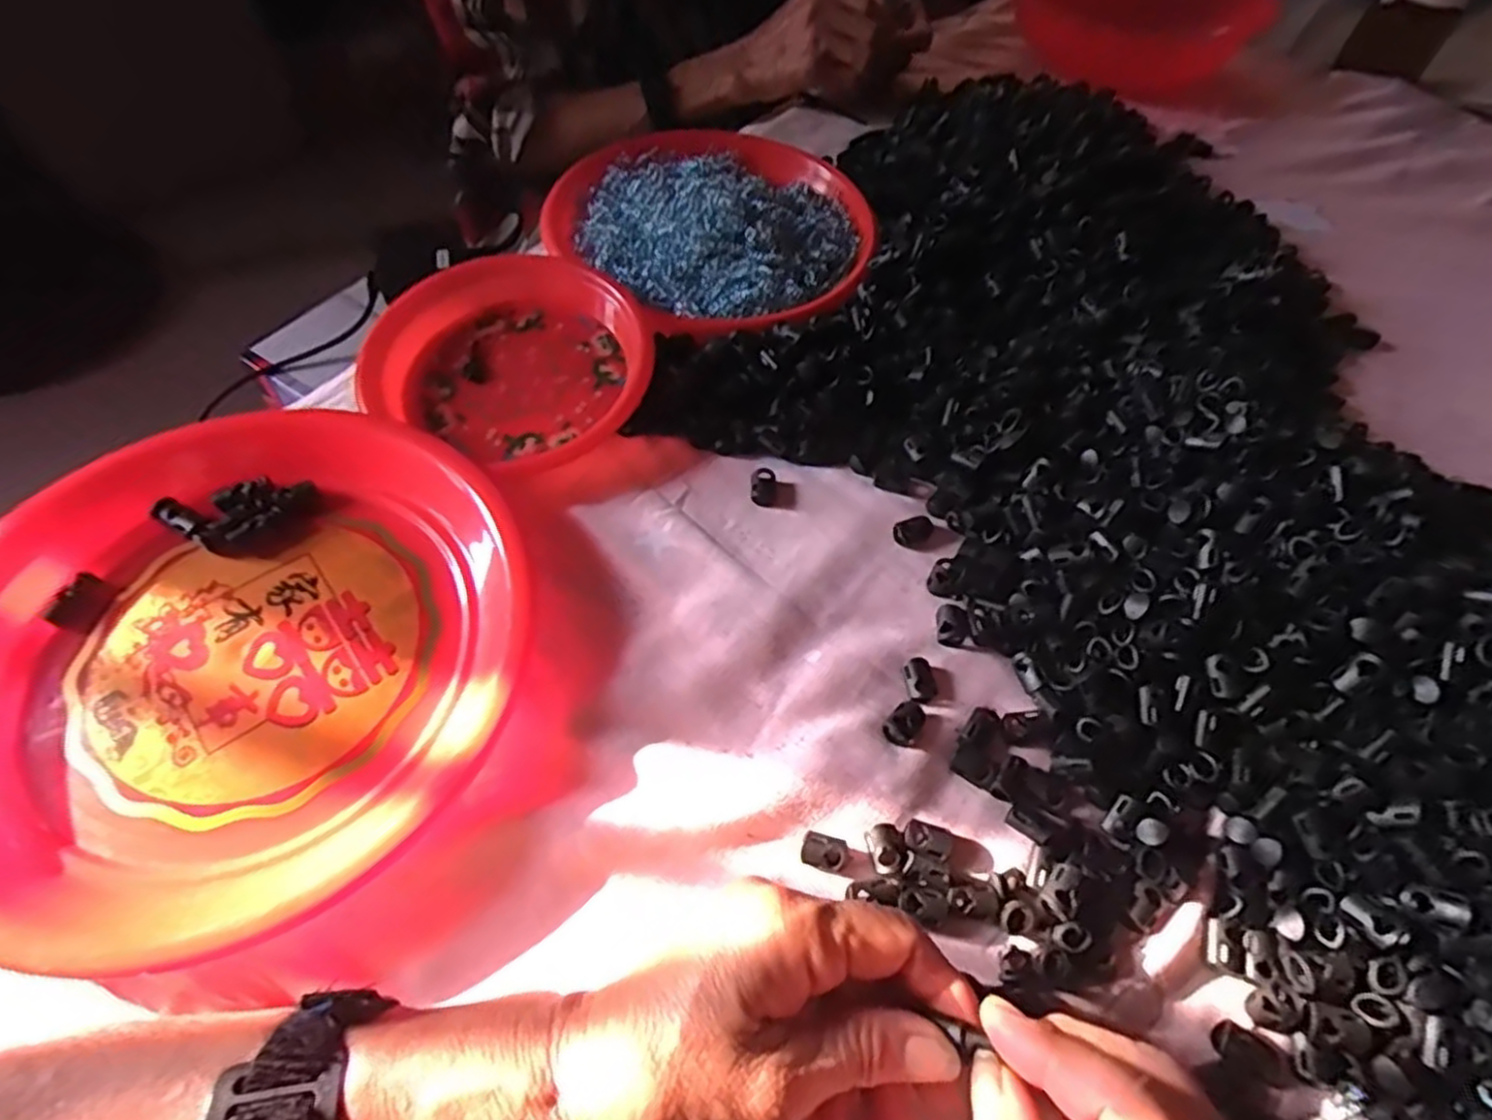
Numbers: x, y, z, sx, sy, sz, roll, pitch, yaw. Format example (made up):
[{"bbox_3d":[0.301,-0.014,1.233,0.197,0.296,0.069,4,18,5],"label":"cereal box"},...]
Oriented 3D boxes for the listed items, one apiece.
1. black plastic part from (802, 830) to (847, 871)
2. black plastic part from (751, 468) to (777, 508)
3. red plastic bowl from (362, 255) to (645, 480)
[{"bbox_3d":[0.033,0.121,0.309,0.018,0.007,0.013,14,58,6],"label":"black plastic part"},{"bbox_3d":[0.010,-0.041,0.420,0.014,0.005,0.023,4,58,-1],"label":"black plastic part"},{"bbox_3d":[-0.142,-0.120,0.438,0.152,0.039,0.156,1,58,-2],"label":"red plastic bowl"}]

